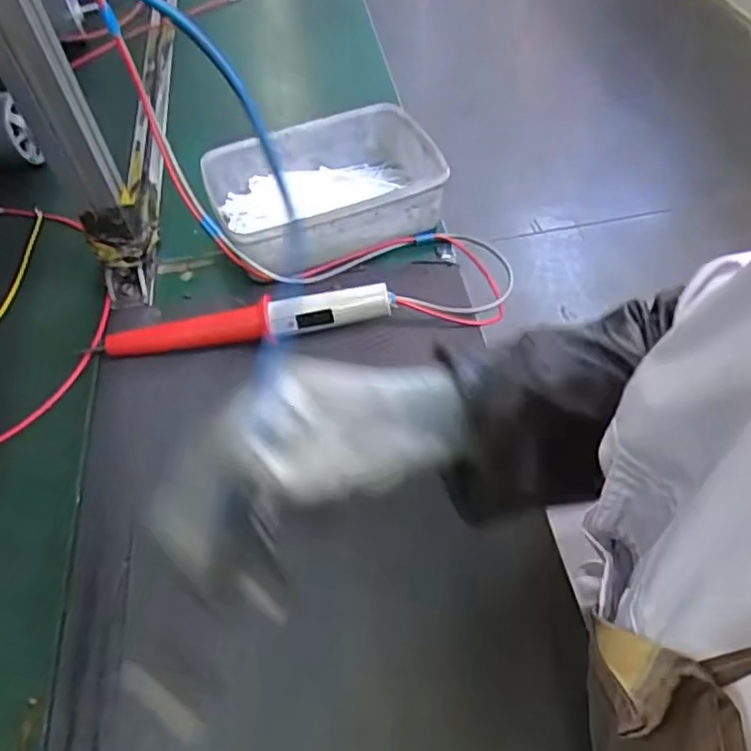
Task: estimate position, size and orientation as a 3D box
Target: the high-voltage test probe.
[{"bbox_3d":[-0.115,-0.045,0.561,0.254,0.040,0.031,-10,51,-2],"label":"high-voltage test probe"}]

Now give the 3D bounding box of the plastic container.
[{"bbox_3d":[-0.044,-0.191,0.658,0.220,0.061,0.165,-16,52,-6],"label":"plastic container"}]

